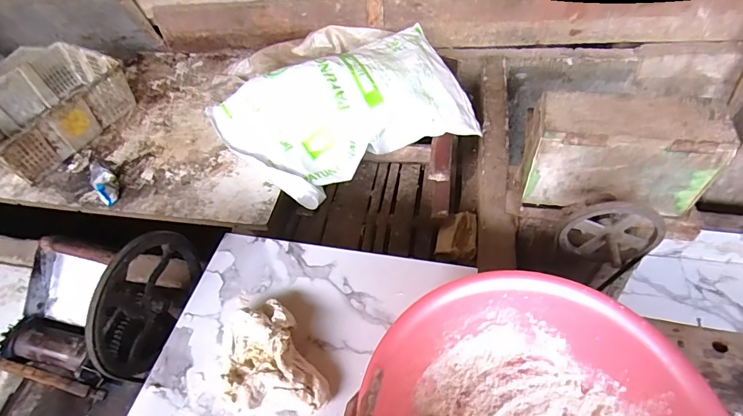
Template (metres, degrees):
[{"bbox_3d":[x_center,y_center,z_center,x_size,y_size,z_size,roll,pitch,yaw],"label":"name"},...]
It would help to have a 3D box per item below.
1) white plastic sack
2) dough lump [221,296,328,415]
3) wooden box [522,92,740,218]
[{"bbox_3d":[-0.081,-0.294,1.215,0.681,0.207,0.430,-23,51,-14],"label":"white plastic sack"},{"bbox_3d":[-0.159,0.231,0.644,0.120,0.079,0.186,-26,52,-17],"label":"dough lump"},{"bbox_3d":[0.528,-0.112,0.929,0.349,0.228,0.123,6,50,11],"label":"wooden box"}]

